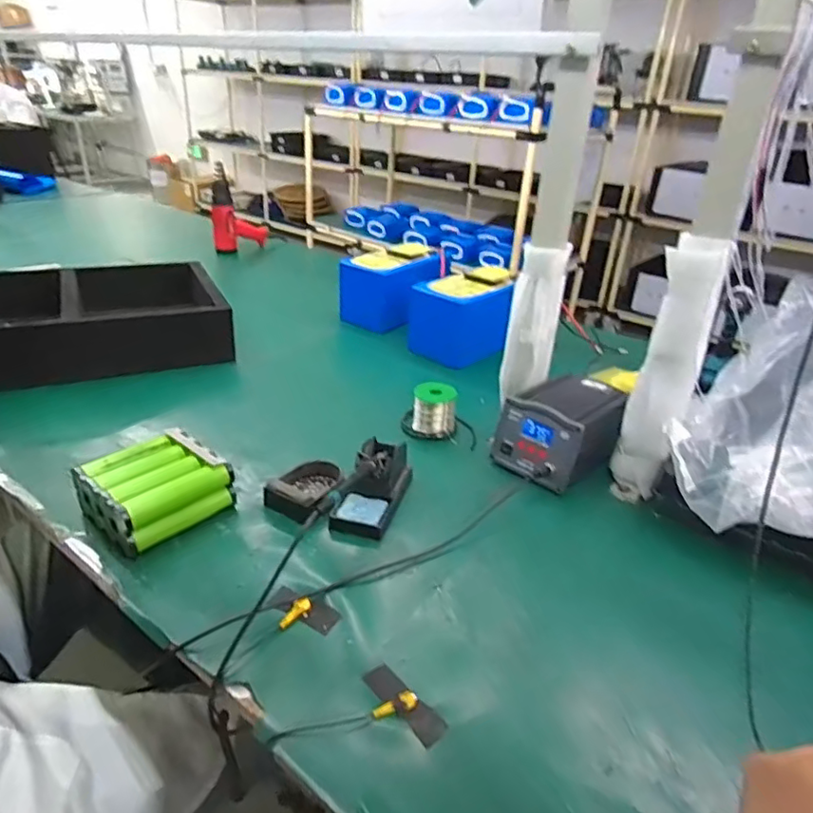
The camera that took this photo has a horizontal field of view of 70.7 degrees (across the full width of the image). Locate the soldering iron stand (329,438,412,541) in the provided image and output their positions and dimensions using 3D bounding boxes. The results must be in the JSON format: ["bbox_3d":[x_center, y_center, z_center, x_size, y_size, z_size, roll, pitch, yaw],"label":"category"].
[{"bbox_3d":[-0.044,0.099,0.766,0.074,0.067,0.149,12,30,14],"label":"soldering iron stand"}]

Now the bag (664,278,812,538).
[{"bbox_3d":[0.479,0.016,0.668,0.267,0.242,0.225,-15,34,-30],"label":"bag"}]

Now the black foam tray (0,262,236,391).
[{"bbox_3d":[-0.646,-0.163,1.117,0.537,0.126,0.301,-11,32,-25],"label":"black foam tray"}]

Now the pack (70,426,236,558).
[{"bbox_3d":[-0.315,0.106,0.725,0.130,0.075,0.154,25,35,33],"label":"pack"}]

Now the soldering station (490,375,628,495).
[{"bbox_3d":[0.235,0.039,0.867,0.193,0.111,0.152,-21,37,-37],"label":"soldering station"}]

